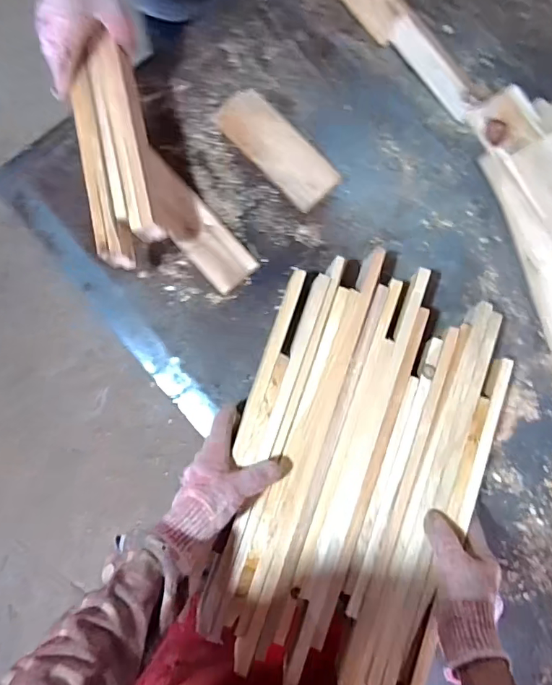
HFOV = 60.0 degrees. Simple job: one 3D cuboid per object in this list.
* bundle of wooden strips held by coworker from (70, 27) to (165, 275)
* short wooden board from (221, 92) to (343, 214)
[{"bbox_3d":[-0.188,-0.222,0.569,0.072,0.037,0.260,-12,82,-2],"label":"bundle of wooden strips held by coworker"},{"bbox_3d":[0.002,-0.267,0.659,0.071,0.015,0.186,-43,83,-5],"label":"short wooden board"}]

